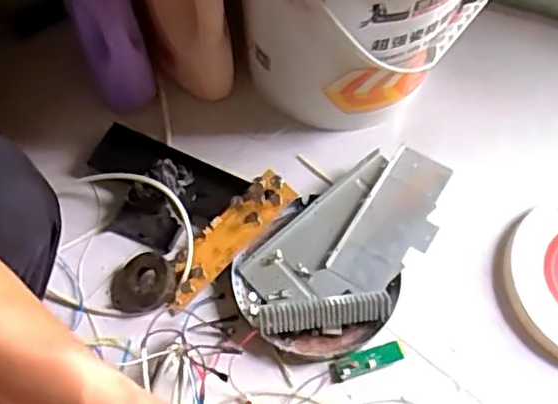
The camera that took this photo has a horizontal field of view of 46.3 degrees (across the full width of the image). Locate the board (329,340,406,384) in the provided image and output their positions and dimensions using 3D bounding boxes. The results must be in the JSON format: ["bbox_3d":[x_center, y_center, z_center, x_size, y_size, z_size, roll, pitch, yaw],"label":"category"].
[{"bbox_3d":[0.104,0.186,0.762,0.091,0.007,0.024,-17,65,-9],"label":"board"}]

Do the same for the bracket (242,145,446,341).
[{"bbox_3d":[0.096,0.057,0.803,0.298,0.038,0.164,-34,69,-16],"label":"bracket"}]

